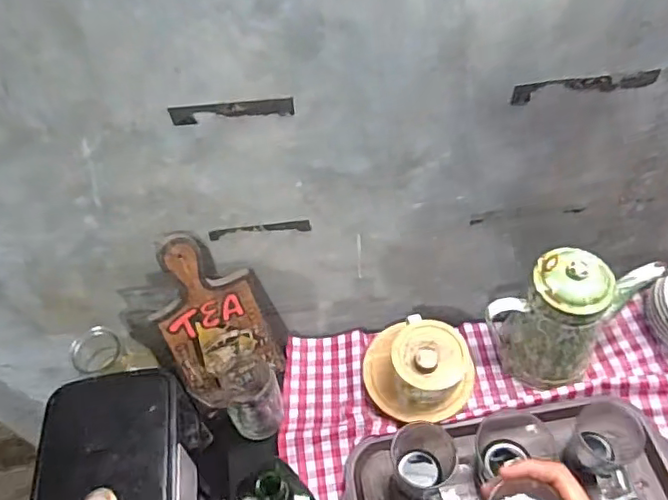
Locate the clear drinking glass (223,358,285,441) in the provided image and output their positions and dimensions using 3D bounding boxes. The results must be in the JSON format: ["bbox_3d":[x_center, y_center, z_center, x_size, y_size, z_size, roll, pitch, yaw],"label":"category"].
[{"bbox_3d":[-0.113,0.198,0.788,0.074,0.118,0.089,-12,52,-4],"label":"clear drinking glass"}]

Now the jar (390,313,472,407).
[{"bbox_3d":[0.127,0.158,0.775,0.099,0.089,0.097,-2,52,3],"label":"jar"}]

